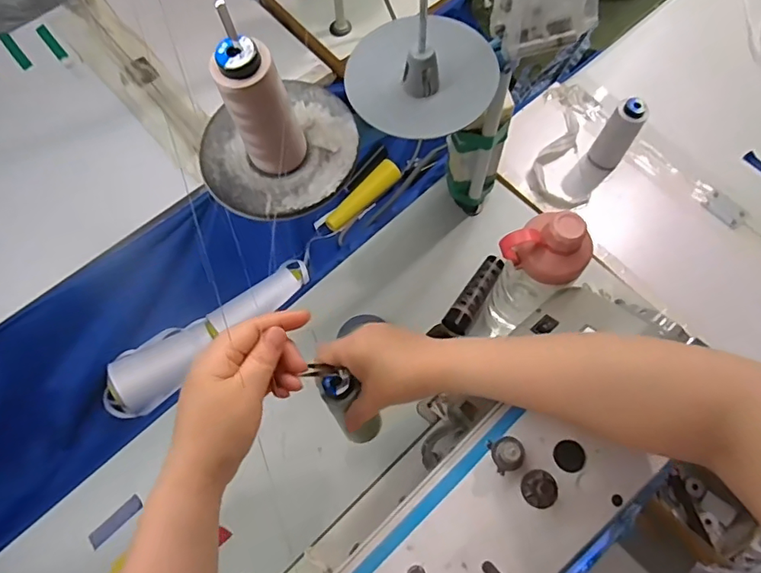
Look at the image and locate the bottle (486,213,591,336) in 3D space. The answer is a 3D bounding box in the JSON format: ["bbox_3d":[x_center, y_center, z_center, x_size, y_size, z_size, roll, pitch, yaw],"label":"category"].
[{"bbox_3d":[0.154,0.006,0.564,0.076,0.257,0.088,40,74,15],"label":"bottle"}]

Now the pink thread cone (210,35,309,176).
[{"bbox_3d":[-0.081,-0.121,0.358,0.044,0.106,0.044,0,69,1],"label":"pink thread cone"}]

